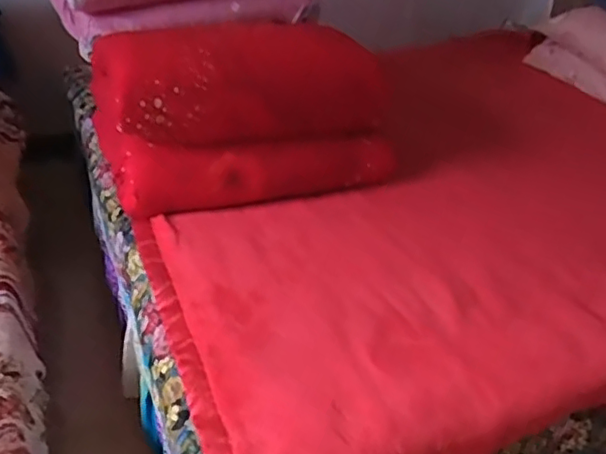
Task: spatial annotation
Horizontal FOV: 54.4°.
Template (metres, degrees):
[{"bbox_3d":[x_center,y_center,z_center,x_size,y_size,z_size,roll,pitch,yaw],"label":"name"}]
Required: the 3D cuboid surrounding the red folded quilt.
[{"bbox_3d":[-0.138,-0.297,1.441,0.669,0.335,0.438,-10,36,-23],"label":"red folded quilt"}]

